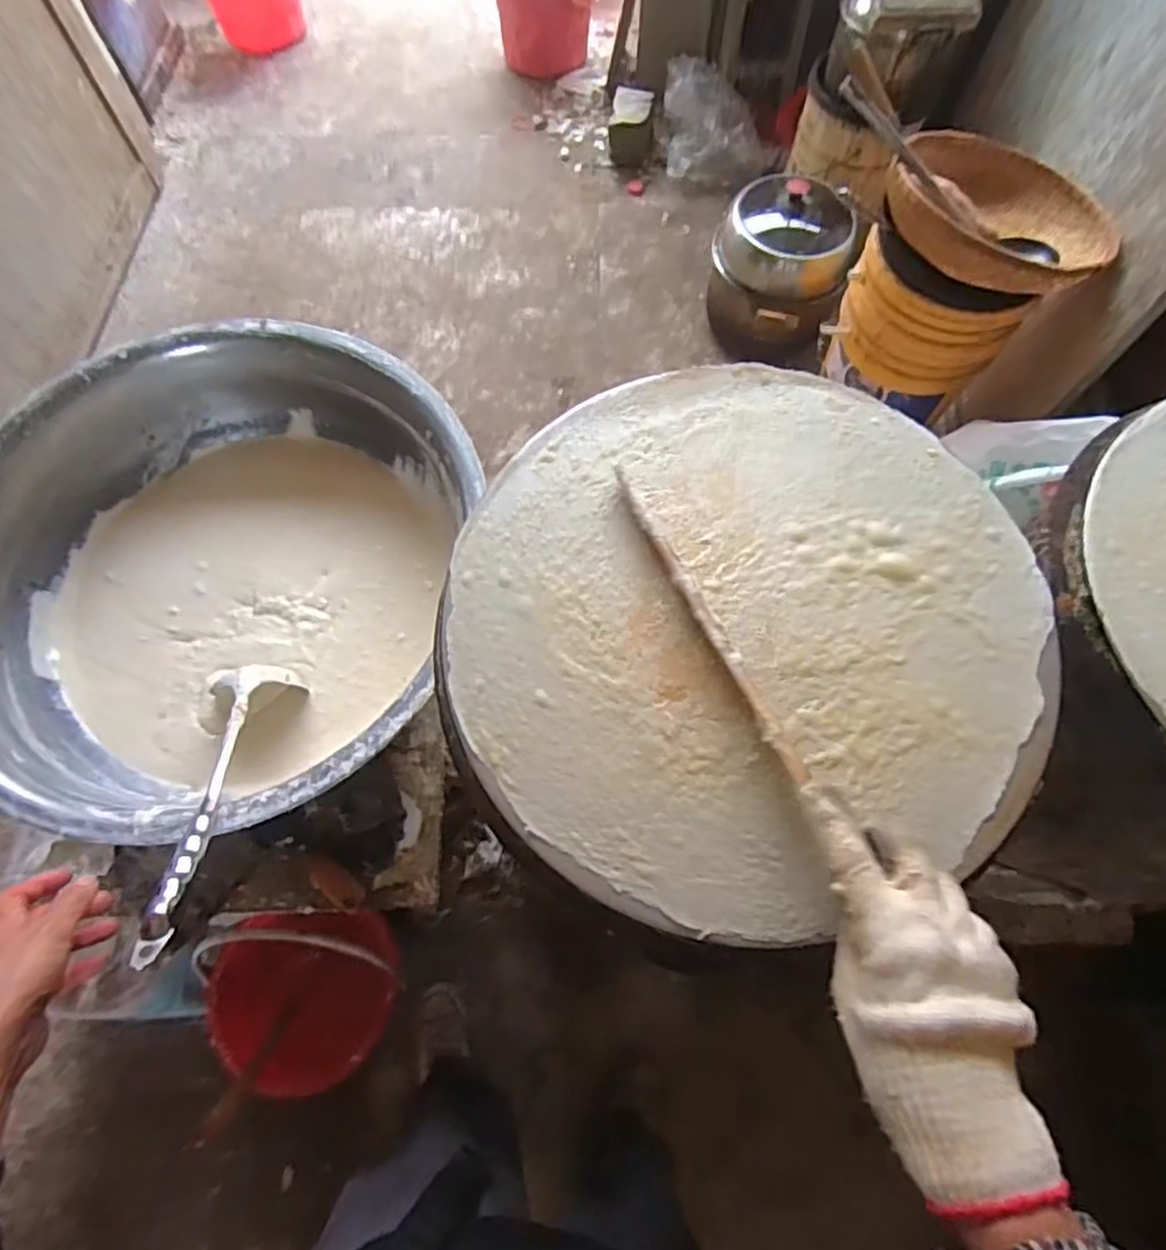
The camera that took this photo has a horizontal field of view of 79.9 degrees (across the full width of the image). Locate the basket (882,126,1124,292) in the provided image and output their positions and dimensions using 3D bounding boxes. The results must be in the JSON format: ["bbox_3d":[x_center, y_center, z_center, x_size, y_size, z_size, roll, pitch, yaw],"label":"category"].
[{"bbox_3d":[0.672,-0.670,1.135,0.360,0.104,0.329,30,70,11],"label":"basket"}]

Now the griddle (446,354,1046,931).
[{"bbox_3d":[0.103,-0.007,0.466,0.383,0.036,0.372,0,68,-1],"label":"griddle"}]

